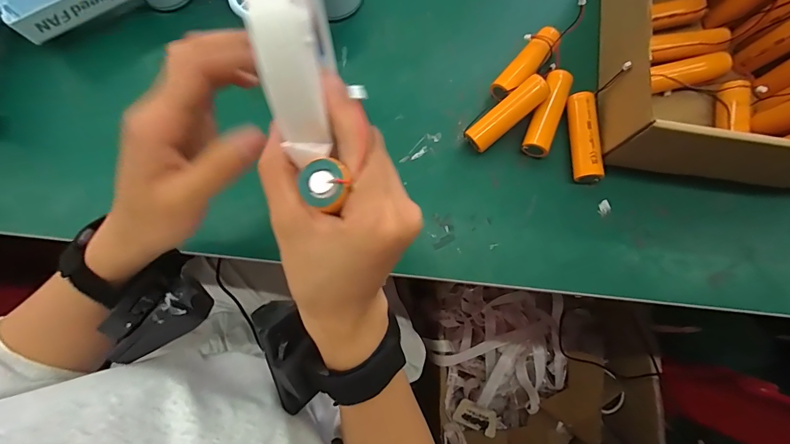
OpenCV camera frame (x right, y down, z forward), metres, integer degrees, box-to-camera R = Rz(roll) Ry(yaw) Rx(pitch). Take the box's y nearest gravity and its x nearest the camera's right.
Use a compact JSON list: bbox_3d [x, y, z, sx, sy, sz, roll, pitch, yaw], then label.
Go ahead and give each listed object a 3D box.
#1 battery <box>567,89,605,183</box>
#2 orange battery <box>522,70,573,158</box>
[{"bbox_3d":[0.154,-0.069,0.309,0.023,0.022,0.071,-2,78,0],"label":"battery"},{"bbox_3d":[0.126,-0.090,0.314,0.023,0.024,0.071,20,78,5],"label":"orange battery"}]

